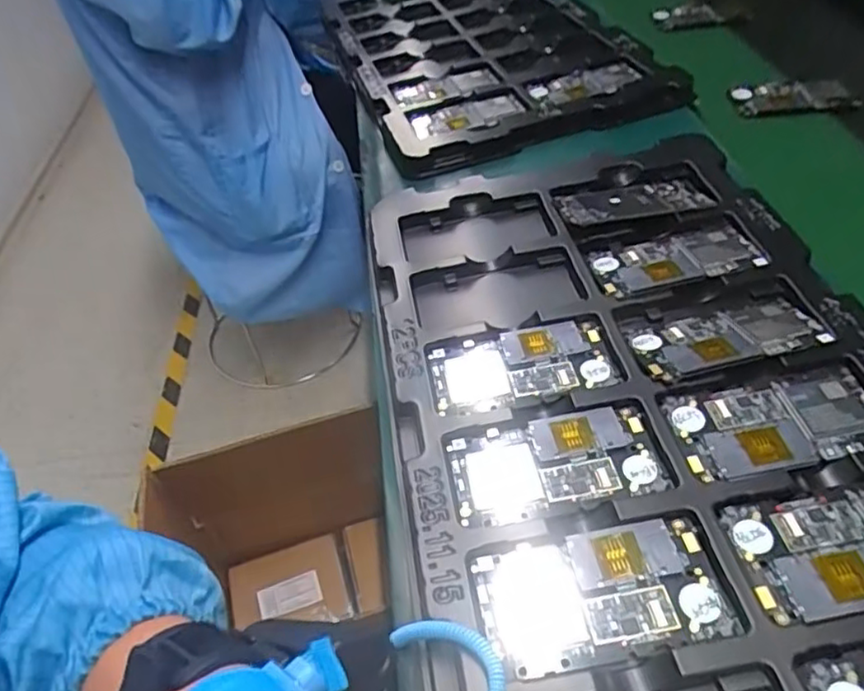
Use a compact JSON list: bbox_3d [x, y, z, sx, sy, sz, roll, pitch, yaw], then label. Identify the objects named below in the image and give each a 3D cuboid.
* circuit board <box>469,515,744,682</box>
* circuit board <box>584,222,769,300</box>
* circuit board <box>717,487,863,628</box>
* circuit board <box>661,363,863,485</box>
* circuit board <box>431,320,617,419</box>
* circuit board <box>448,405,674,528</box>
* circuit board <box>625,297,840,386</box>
[{"bbox_3d":[0.089,0.131,0.342,0.125,0.004,0.068,-10,46,-2],"label":"circuit board"},{"bbox_3d":[0.193,-0.069,0.513,0.123,0.009,0.064,-10,46,-2],"label":"circuit board"},{"bbox_3d":[0.228,0.107,0.345,0.123,0.005,0.066,-9,46,-1],"label":"circuit board"},{"bbox_3d":[0.217,0.047,0.404,0.124,0.004,0.064,-11,46,-3],"label":"circuit board"},{"bbox_3d":[0.063,0.014,0.460,0.128,0.006,0.069,-11,46,-3],"label":"circuit board"},{"bbox_3d":[0.078,0.072,0.402,0.127,0.004,0.065,-10,46,-2],"label":"circuit board"},{"bbox_3d":[0.205,-0.008,0.454,0.125,0.008,0.059,-13,47,-5],"label":"circuit board"}]

